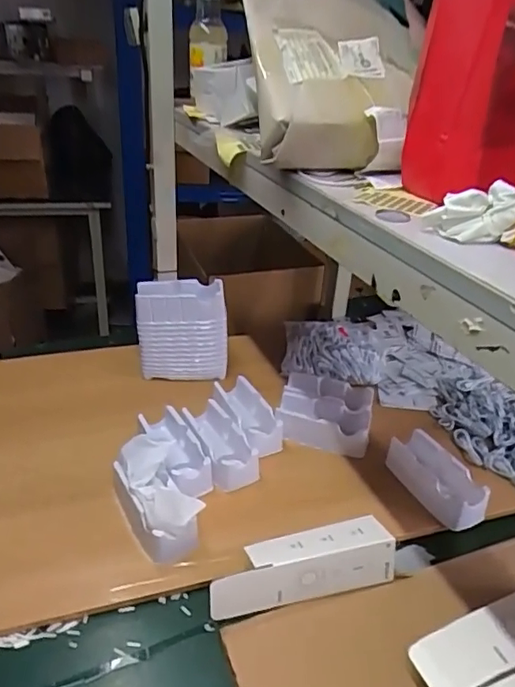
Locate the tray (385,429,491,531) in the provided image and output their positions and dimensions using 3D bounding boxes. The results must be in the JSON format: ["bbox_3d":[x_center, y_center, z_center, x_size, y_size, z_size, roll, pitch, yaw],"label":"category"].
[{"bbox_3d":[0.277,0.212,0.863,0.084,0.052,0.165,-8,33,-19],"label":"tray"}]

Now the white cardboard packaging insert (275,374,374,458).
[{"bbox_3d":[0.124,0.118,1.001,0.161,0.042,0.185,10,30,10],"label":"white cardboard packaging insert"}]

